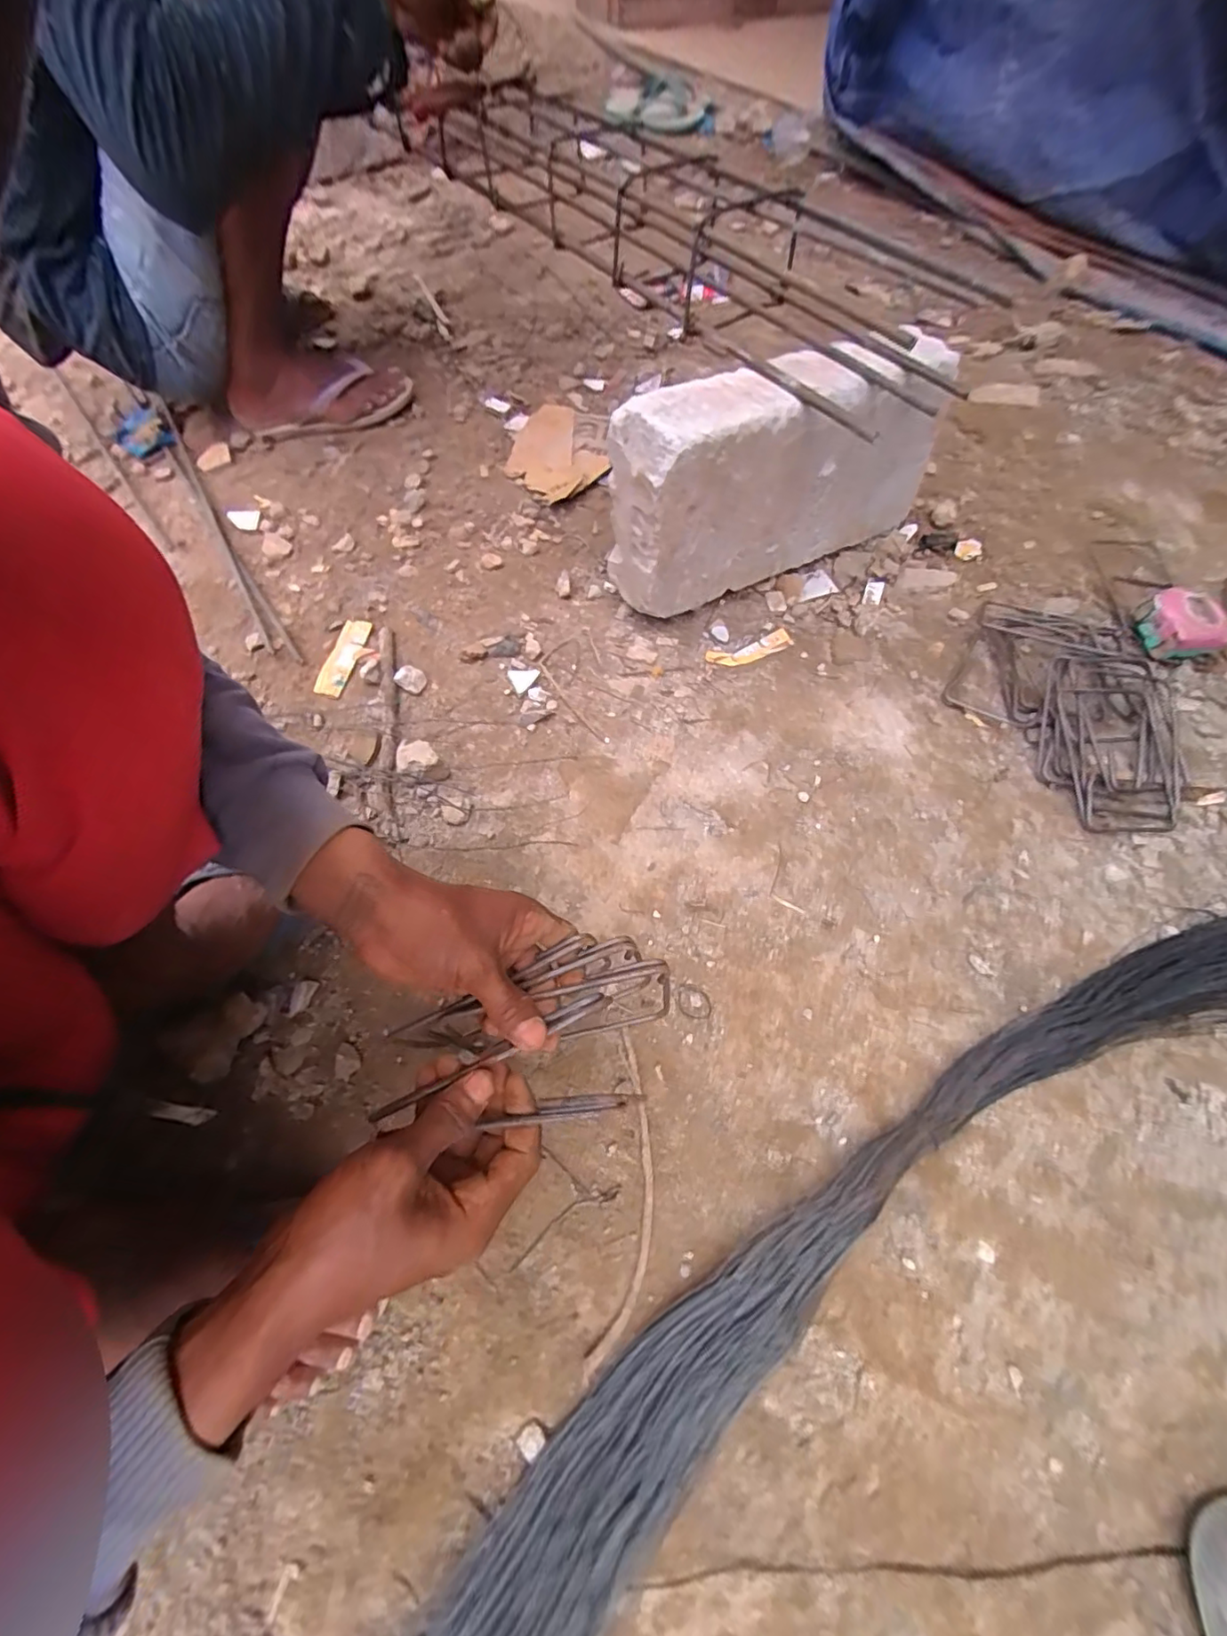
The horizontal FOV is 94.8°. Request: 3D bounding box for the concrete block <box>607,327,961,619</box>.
[{"bbox_3d":[0.184,-0.374,0.632,0.386,0.212,0.113,-24,63,-10],"label":"concrete block"}]

